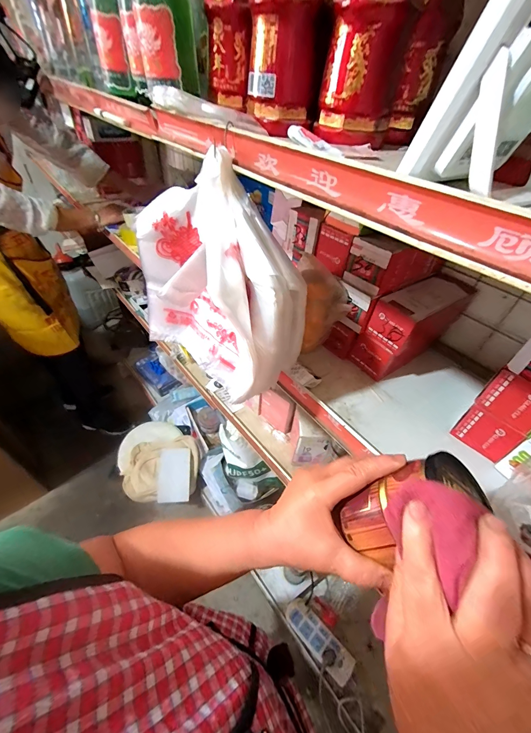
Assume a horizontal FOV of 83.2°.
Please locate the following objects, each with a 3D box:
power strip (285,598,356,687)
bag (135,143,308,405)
[{"bbox_3d":[0.161,0.819,0.901,0.076,0.038,0.225,-34,57,-32],"label":"power strip"},{"bbox_3d":[-0.063,-0.110,0.392,0.123,0.237,0.226,-33,57,-31],"label":"bag"}]

